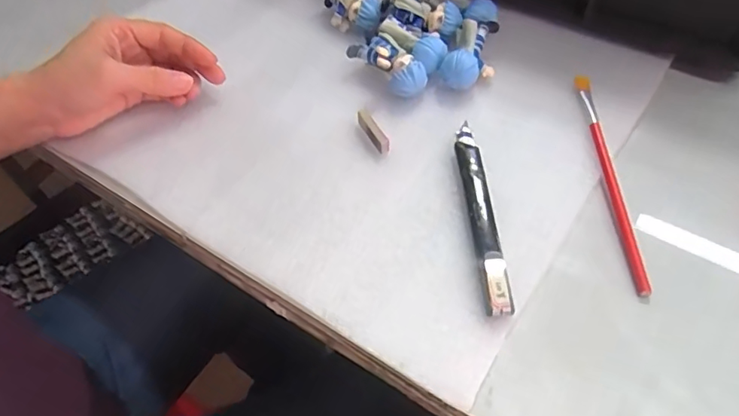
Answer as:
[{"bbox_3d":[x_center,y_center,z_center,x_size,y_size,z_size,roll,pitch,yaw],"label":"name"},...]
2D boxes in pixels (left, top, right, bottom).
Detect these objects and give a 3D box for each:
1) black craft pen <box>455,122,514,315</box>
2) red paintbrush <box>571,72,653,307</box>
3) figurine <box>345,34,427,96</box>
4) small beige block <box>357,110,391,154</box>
[{"bbox_3d":[0.066,-0.001,0.326,0.015,0.007,0.134,-4,53,1],"label":"black craft pen"},{"bbox_3d":[0.150,-0.023,0.343,0.009,0.007,0.172,0,53,4],"label":"red paintbrush"},{"bbox_3d":[0.015,-0.107,0.396,0.060,0.025,0.025,35,63,27],"label":"figurine"},{"bbox_3d":[0.003,-0.053,0.371,0.008,0.013,0.036,-25,55,-14],"label":"small beige block"}]

